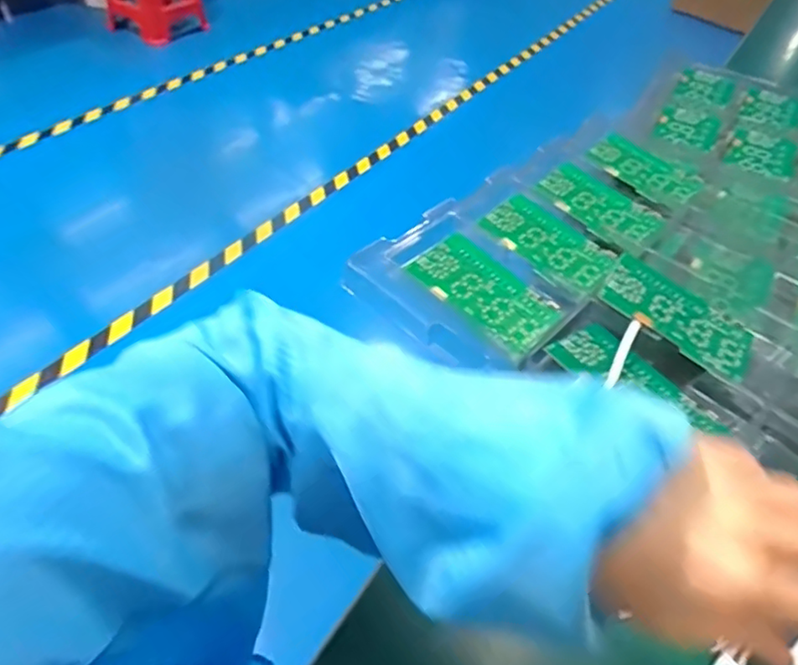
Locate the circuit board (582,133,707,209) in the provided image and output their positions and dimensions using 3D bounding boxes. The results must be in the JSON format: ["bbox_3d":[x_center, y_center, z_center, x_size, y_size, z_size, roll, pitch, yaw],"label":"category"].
[{"bbox_3d":[0.286,-0.190,0.689,0.079,0.007,0.124,-36,66,-29],"label":"circuit board"}]

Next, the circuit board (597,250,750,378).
[{"bbox_3d":[0.240,-0.016,0.507,0.131,0.005,0.076,34,49,8],"label":"circuit board"}]

